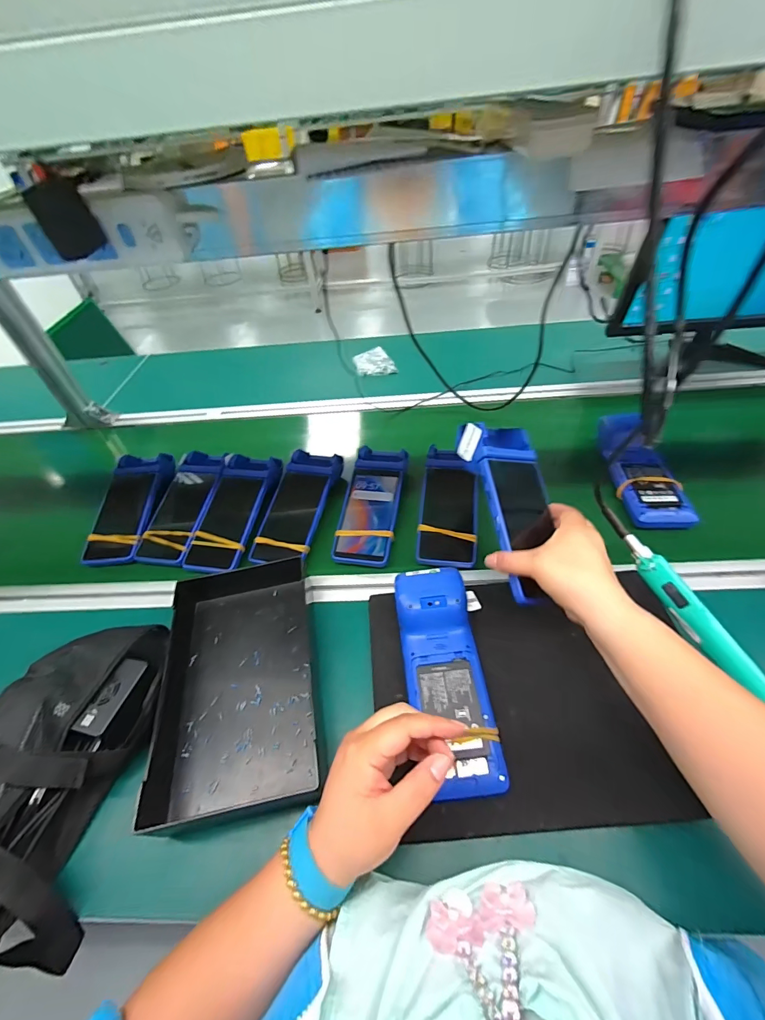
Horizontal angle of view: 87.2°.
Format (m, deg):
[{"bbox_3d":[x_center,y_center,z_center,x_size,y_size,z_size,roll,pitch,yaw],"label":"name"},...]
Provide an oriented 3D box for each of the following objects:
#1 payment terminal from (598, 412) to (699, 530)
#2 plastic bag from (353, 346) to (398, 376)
[{"bbox_3d":[0.400,-0.066,0.611,0.085,0.055,0.207,0,48,6],"label":"payment terminal"},{"bbox_3d":[-0.020,-0.343,0.935,0.088,0.018,0.101,-12,48,-5],"label":"plastic bag"}]

